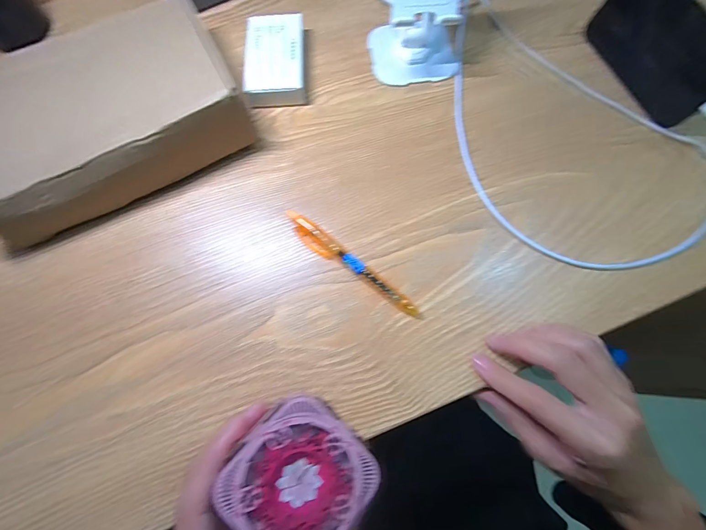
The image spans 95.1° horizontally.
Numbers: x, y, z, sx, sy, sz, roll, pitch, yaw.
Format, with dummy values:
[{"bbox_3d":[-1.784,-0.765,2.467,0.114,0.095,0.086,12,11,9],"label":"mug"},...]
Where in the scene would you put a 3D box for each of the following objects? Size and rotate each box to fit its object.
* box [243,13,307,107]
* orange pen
[{"bbox_3d":[-0.080,-0.216,0.339,0.059,0.022,0.106,-4,72,-1],"label":"box"},{"bbox_3d":[-0.004,-0.001,0.271,0.142,0.011,0.015,38,76,12],"label":"orange pen"}]

